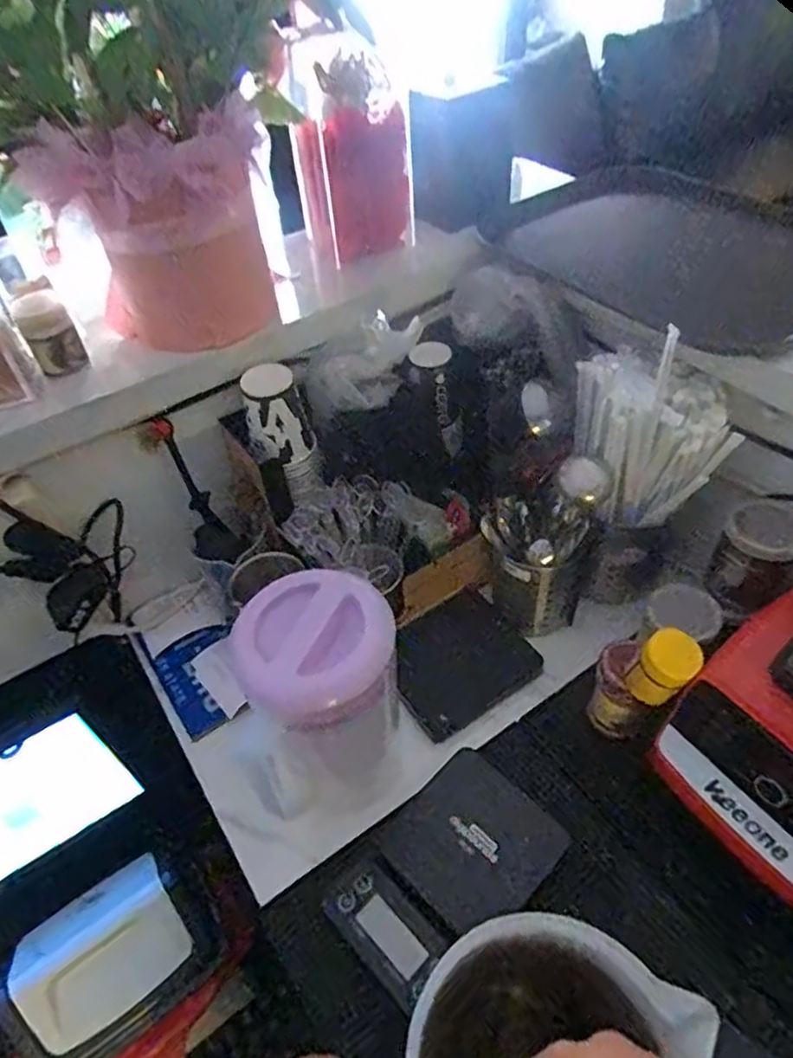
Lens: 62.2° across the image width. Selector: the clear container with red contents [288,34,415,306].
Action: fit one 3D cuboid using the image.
[{"bbox_3d":[-0.047,-0.390,0.706,0.110,0.224,0.079,-18,48,-11],"label":"clear container with red contents"}]

